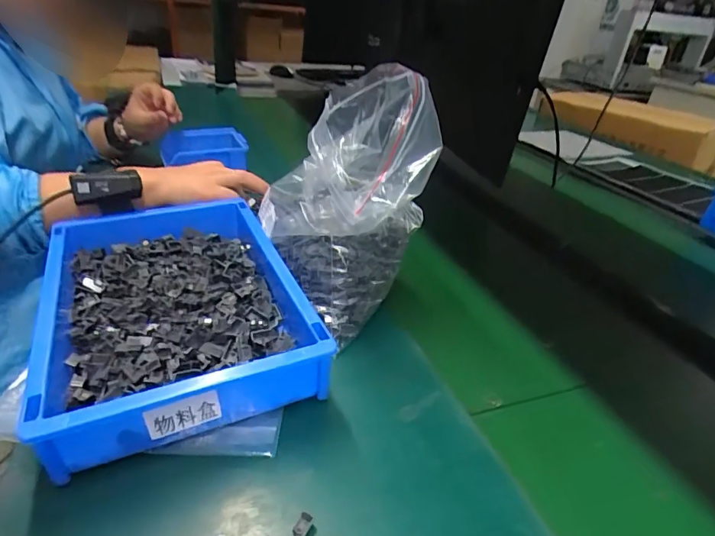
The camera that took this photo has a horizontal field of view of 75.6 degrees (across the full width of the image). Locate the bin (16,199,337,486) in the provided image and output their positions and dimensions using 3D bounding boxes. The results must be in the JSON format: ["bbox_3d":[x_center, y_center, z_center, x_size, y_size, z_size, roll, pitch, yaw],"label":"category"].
[{"bbox_3d":[-0.174,0.024,0.440,0.204,0.061,0.305,-10,33,-24],"label":"bin"}]

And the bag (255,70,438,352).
[{"bbox_3d":[-0.009,-0.073,0.481,0.152,0.215,0.193,-10,33,-24],"label":"bag"}]

